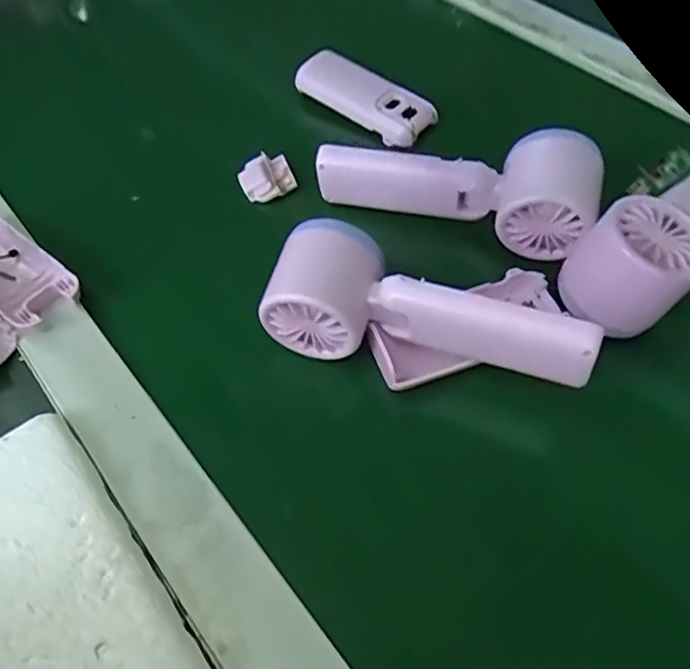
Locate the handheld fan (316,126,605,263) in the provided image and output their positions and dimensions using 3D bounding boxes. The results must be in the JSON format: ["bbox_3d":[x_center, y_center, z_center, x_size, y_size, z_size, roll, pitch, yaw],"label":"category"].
[{"bbox_3d":[0.067,-0.094,0.371,0.160,0.047,0.050,14,58,13],"label":"handheld fan"}]

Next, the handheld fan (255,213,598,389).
[{"bbox_3d":[0.041,-0.016,0.313,0.157,0.049,0.049,11,57,12],"label":"handheld fan"}]

